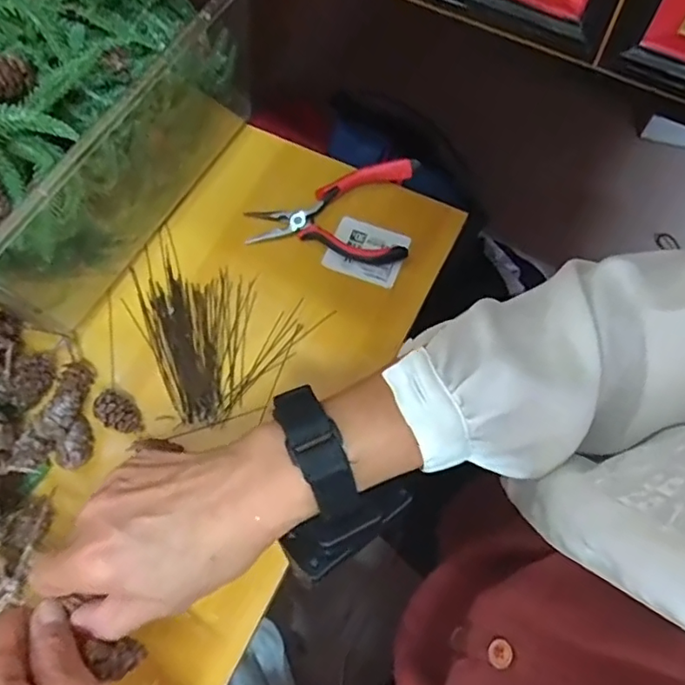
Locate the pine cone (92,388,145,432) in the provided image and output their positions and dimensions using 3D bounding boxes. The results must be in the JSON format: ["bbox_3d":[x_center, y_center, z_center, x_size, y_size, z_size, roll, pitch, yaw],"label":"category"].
[{"bbox_3d":[-0.156,0.049,0.411,0.033,0.018,0.022,34,73,14],"label":"pine cone"}]

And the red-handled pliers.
[{"bbox_3d":[-0.009,-0.106,0.466,0.129,0.022,0.081,3,68,3],"label":"red-handled pliers"}]

